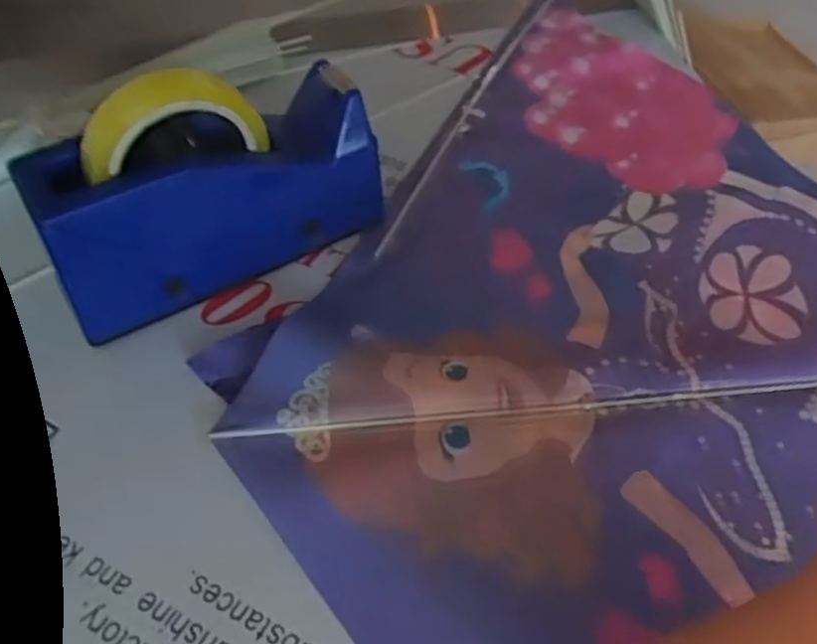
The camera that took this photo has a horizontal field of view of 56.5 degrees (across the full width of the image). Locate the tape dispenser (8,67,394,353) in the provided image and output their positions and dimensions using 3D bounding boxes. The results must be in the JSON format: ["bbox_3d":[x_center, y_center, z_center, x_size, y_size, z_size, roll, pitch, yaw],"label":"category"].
[{"bbox_3d":[-0.117,-0.084,0.448,0.194,0.130,0.071,-27,56,-20],"label":"tape dispenser"}]

